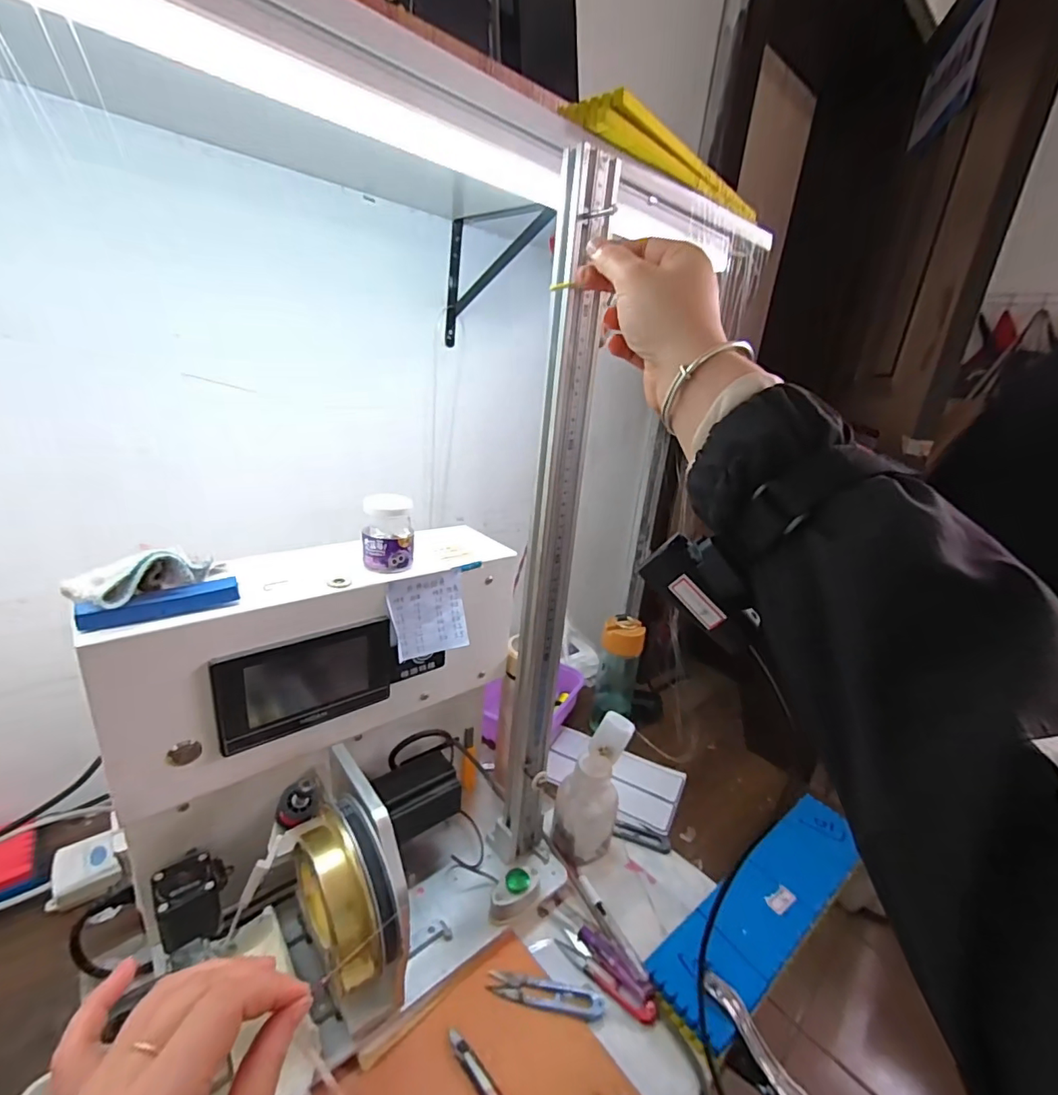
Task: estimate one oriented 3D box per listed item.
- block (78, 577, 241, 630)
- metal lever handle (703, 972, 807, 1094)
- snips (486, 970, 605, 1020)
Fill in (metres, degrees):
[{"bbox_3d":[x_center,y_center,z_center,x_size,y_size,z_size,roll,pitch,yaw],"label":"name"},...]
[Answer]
[{"bbox_3d":[-0.249,0.037,0.347,0.089,0.016,0.019,-12,26,-42],"label":"block"},{"bbox_3d":[0.192,0.413,0.420,0.019,0.018,0.112,-9,43,-36],"label":"metal lever handle"},{"bbox_3d":[0.015,0.397,0.453,0.102,0.009,0.025,8,19,6],"label":"snips"}]

